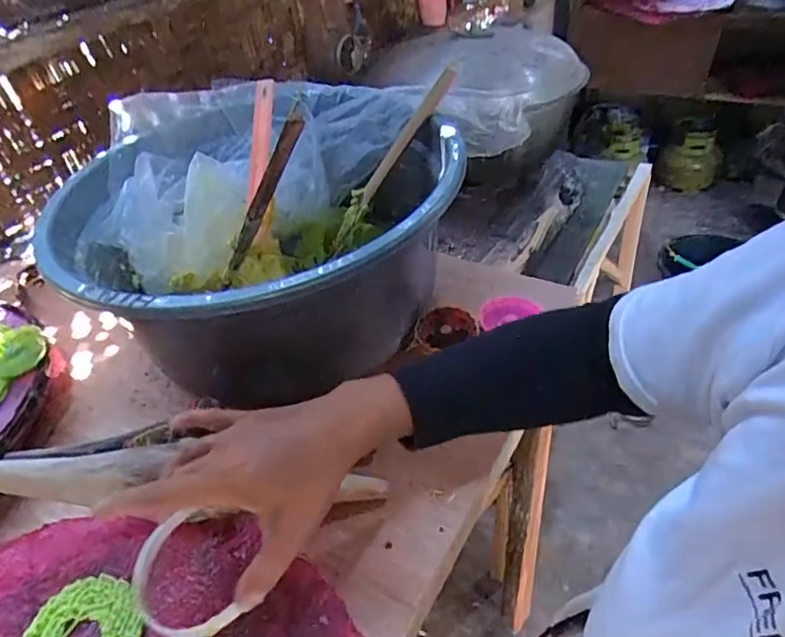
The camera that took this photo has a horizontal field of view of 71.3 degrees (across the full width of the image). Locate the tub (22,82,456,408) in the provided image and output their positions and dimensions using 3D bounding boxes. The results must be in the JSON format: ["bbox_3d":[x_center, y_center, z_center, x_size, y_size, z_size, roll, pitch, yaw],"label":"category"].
[{"bbox_3d":[-0.134,-0.098,0.574,0.374,0.196,0.384,0,42,9],"label":"tub"}]

